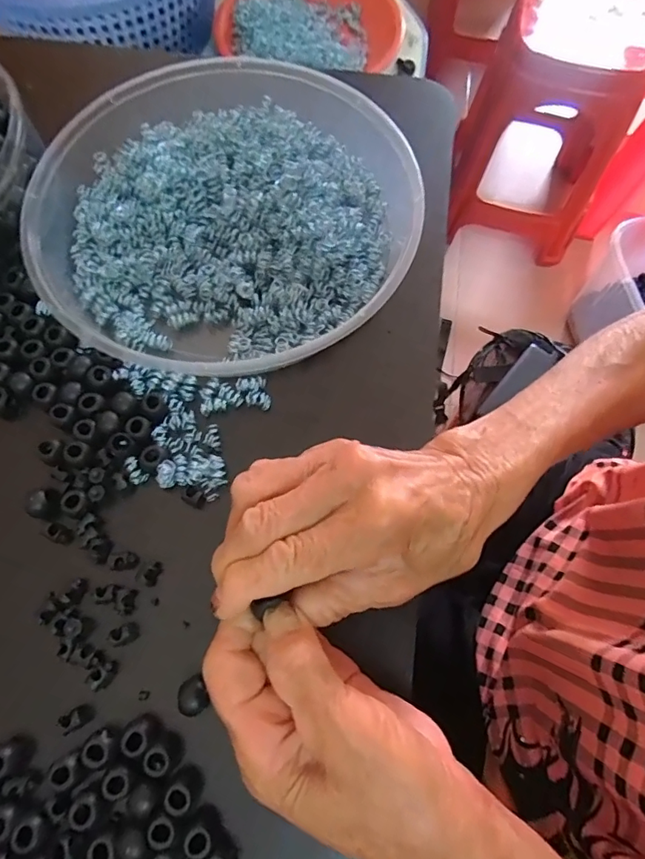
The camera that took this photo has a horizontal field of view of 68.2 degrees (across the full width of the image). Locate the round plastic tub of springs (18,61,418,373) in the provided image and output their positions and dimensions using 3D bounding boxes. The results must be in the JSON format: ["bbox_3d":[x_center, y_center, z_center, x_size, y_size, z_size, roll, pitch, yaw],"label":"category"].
[{"bbox_3d":[-0.059,-0.141,0.304,0.232,0.046,0.210,-9,72,-4],"label":"round plastic tub of springs"}]

